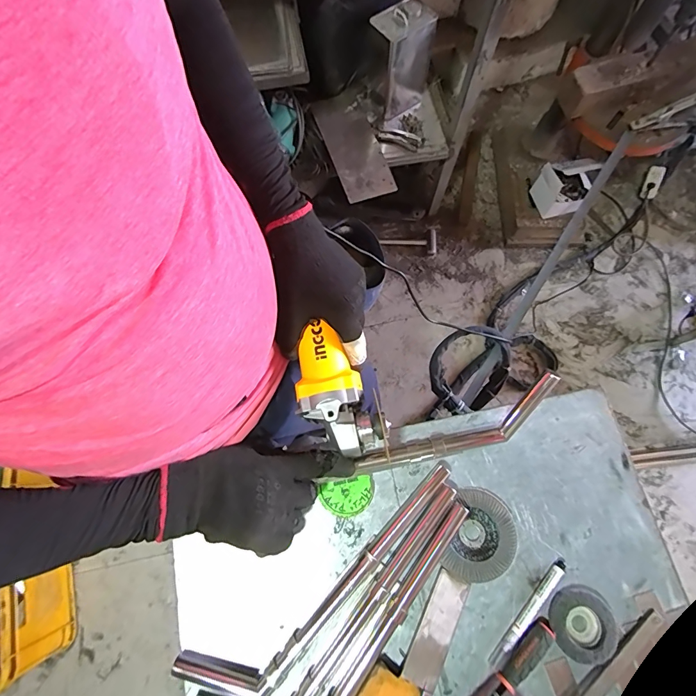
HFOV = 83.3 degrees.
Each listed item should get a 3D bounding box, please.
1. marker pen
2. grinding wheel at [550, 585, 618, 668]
[{"bbox_3d":[0.194,0.284,0.421,0.011,0.009,0.129,41,79,12],"label":"marker pen"},{"bbox_3d":[0.251,0.294,0.418,0.065,0.013,0.068,0,74,1],"label":"grinding wheel"}]

